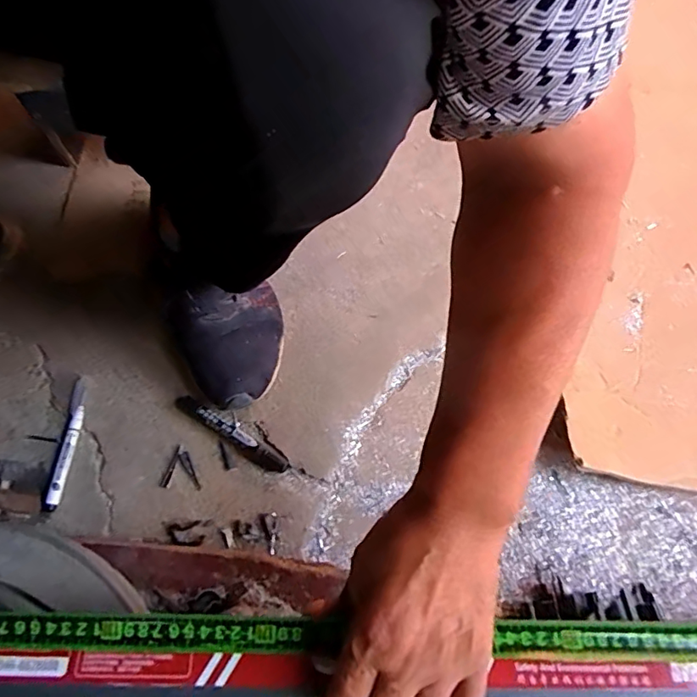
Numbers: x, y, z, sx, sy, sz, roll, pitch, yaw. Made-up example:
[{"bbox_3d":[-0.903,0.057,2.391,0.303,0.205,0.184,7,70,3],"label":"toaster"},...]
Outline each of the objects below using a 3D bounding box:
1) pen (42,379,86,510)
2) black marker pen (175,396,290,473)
[{"bbox_3d":[-0.286,0.095,0.534,0.018,0.015,0.136,3,63,-2],"label":"pen"},{"bbox_3d":[-0.121,0.085,0.534,0.138,0.012,0.020,32,65,12],"label":"black marker pen"}]

